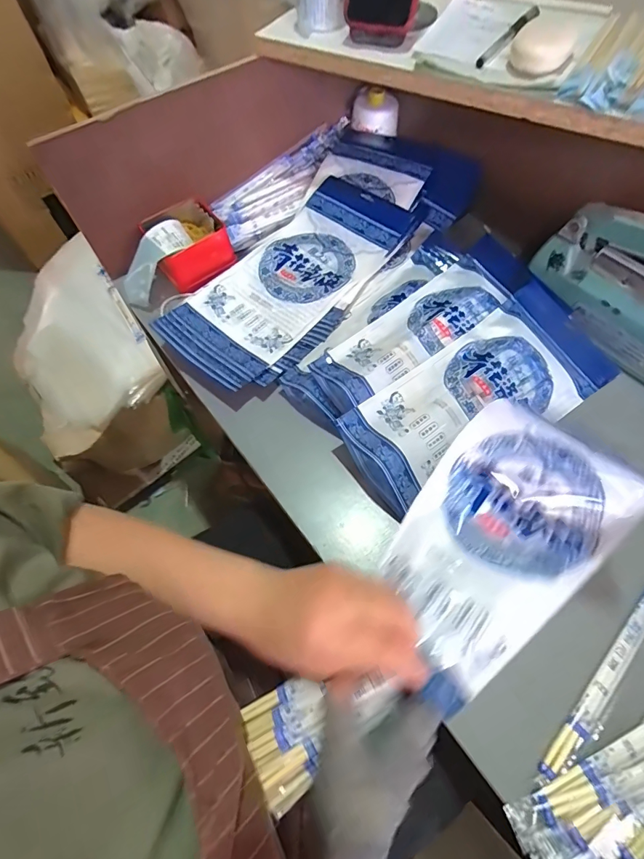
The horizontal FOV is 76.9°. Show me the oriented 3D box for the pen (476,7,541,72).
[{"bbox_3d":[0.202,-0.428,0.441,0.013,0.011,0.137,33,67,18],"label":"pen"}]

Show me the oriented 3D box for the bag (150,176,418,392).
[{"bbox_3d":[-0.038,-0.202,0.534,0.180,0.040,0.336,36,68,19],"label":"bag"}]

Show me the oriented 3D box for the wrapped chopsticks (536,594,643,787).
[{"bbox_3d":[0.243,0.202,0.339,0.021,0.009,0.207,40,70,20],"label":"wrapped chopsticks"}]

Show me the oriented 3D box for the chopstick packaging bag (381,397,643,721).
[{"bbox_3d":[0.142,0.074,0.317,0.231,0.044,0.142,-38,67,-17],"label":"chopstick packaging bag"}]

